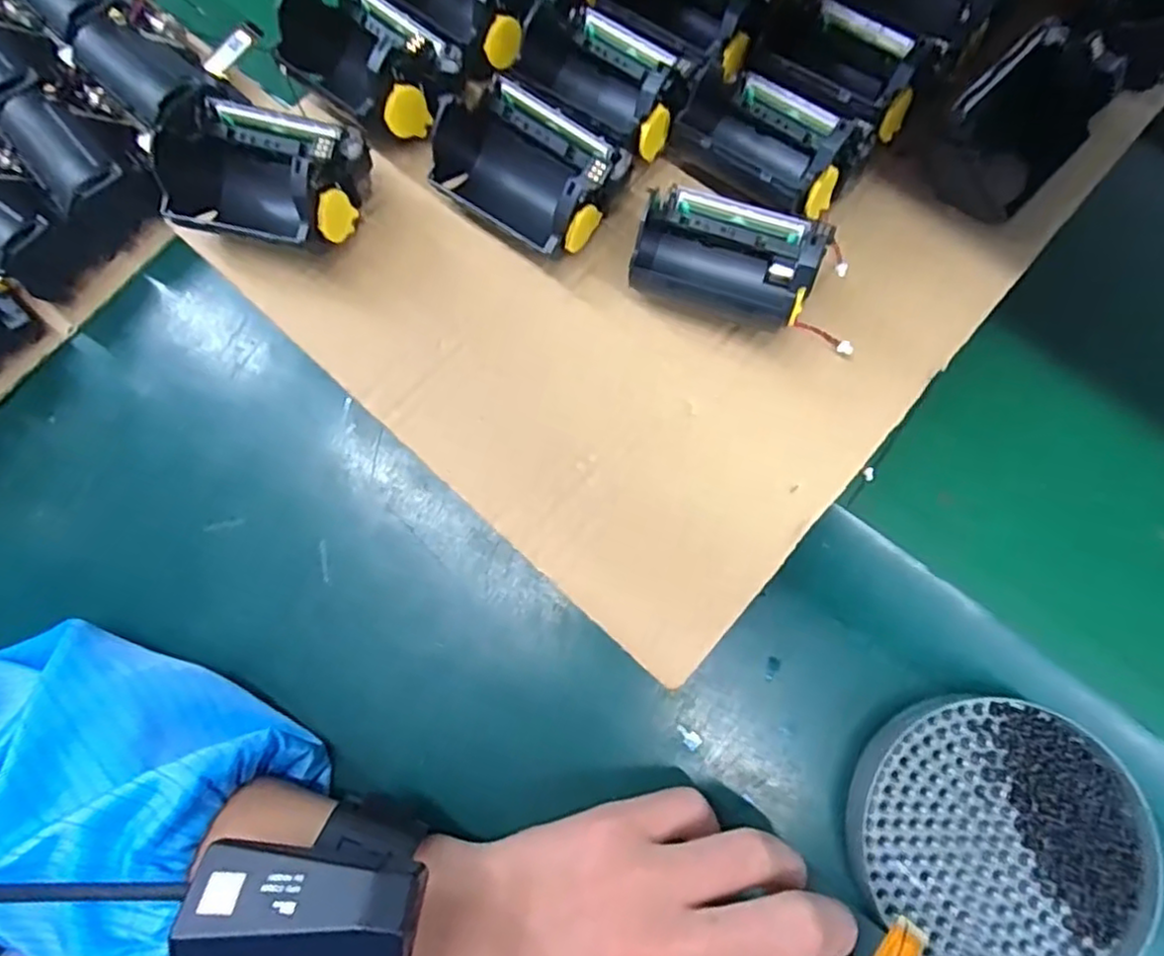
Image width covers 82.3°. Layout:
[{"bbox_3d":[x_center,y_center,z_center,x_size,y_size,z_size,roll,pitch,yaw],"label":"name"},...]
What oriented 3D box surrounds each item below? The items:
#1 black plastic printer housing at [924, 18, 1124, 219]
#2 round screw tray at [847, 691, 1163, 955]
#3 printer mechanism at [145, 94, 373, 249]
[{"bbox_3d":[0.186,-0.149,0.286,0.069,0.041,0.047,-44,82,-9],"label":"black plastic printer housing"},{"bbox_3d":[0.172,0.150,0.274,0.113,0.019,0.108,0,78,-1],"label":"round screw tray"},{"bbox_3d":[-0.129,-0.121,0.270,0.077,0.045,0.059,10,78,2],"label":"printer mechanism"}]

